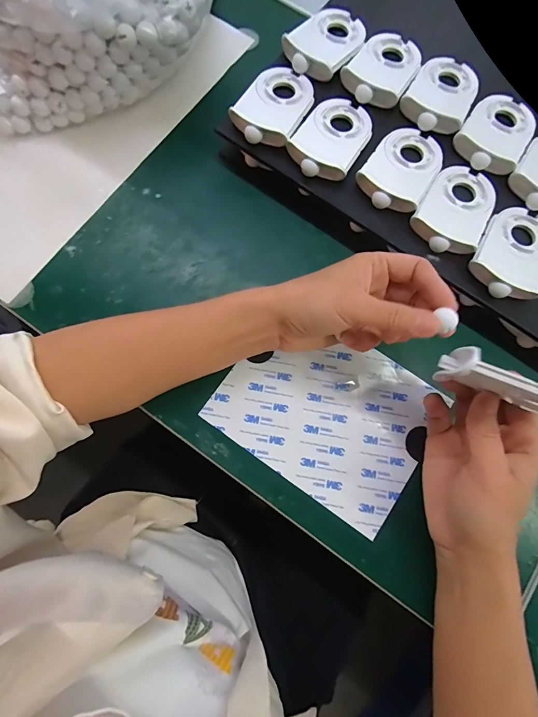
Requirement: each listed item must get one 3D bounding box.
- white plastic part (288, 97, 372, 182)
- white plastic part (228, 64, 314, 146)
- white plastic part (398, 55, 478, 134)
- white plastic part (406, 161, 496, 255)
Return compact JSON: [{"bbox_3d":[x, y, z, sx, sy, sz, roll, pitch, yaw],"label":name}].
[{"bbox_3d":[0.057,-0.201,0.324,0.058,0.010,0.091,32,78,6],"label":"white plastic part"},{"bbox_3d":[0.006,-0.233,0.326,0.057,0.014,0.089,26,78,5],"label":"white plastic part"},{"bbox_3d":[0.161,-0.246,0.333,0.057,0.013,0.085,32,78,6],"label":"white plastic part"},{"bbox_3d":[0.163,-0.131,0.311,0.057,0.010,0.090,32,78,6],"label":"white plastic part"}]

